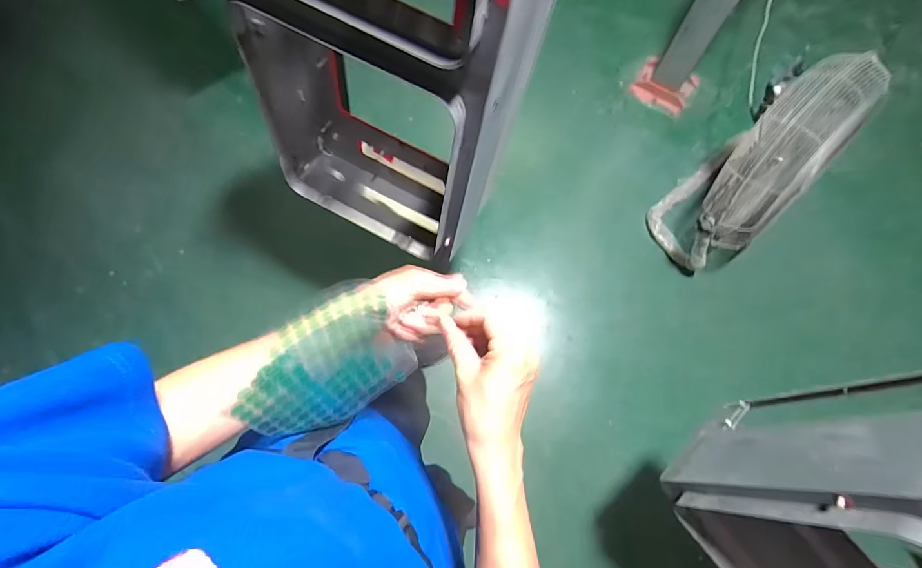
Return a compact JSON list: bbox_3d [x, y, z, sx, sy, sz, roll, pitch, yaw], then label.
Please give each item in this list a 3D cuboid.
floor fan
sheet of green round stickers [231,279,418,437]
[{"bbox_3d":[0.794,-0.289,1.168,0.245,0.495,0.443,39,81,9],"label":"floor fan"},{"bbox_3d":[-0.122,0.082,0.400,0.149,0.143,0.012,-41,48,-20],"label":"sheet of green round stickers"}]

